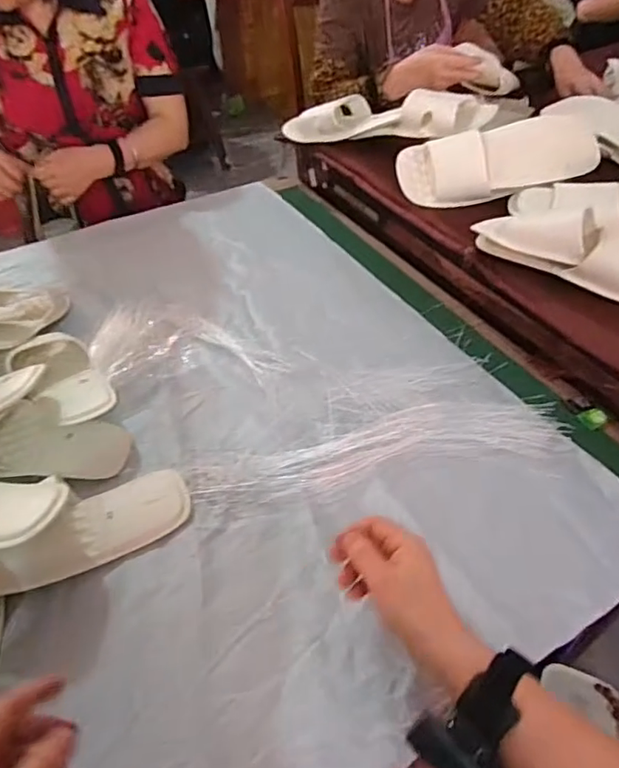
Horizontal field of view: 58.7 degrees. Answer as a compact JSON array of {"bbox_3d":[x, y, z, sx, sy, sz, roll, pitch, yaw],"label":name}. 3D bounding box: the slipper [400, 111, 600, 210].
[{"bbox_3d":[0.286,-0.342,0.852,0.293,0.105,0.053,-10,17,4],"label":"slipper"}]

